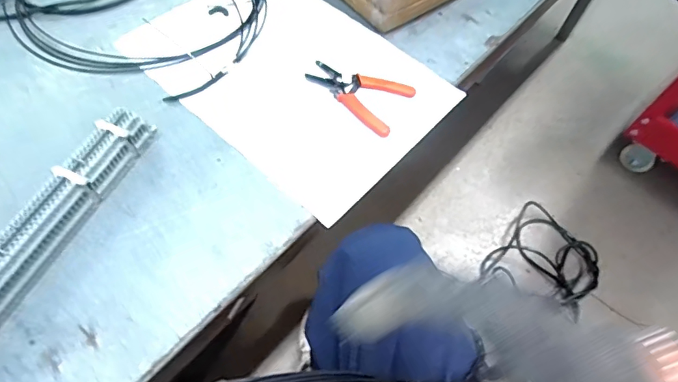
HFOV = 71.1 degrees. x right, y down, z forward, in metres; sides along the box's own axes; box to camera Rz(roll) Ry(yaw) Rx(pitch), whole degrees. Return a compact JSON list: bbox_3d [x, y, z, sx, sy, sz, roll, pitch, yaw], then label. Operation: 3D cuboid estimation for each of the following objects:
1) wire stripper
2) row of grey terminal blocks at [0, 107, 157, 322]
[{"bbox_3d":[0.023,-0.142,0.668,0.144,0.009,0.097,27,60,10],"label":"wire stripper"},{"bbox_3d":[-0.321,0.059,0.490,0.038,0.064,0.367,23,60,8],"label":"row of grey terminal blocks"}]

